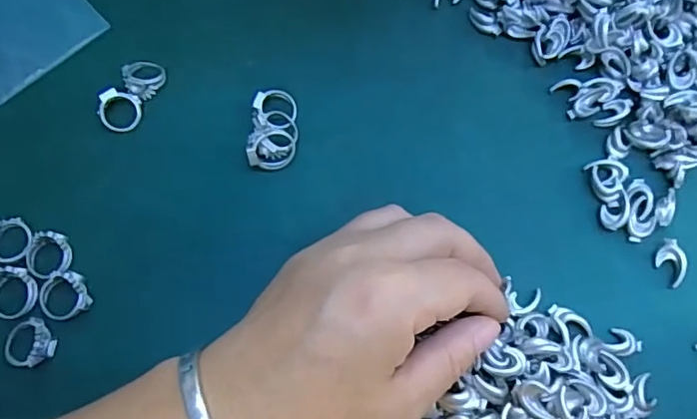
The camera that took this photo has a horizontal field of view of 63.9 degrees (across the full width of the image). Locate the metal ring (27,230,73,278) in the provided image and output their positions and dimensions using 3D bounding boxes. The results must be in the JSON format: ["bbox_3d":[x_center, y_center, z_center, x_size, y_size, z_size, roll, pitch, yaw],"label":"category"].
[{"bbox_3d":[-0.144,0.020,0.266,0.021,0.007,0.022,-1,72,2],"label":"metal ring"}]

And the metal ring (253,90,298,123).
[{"bbox_3d":[-0.037,-0.052,0.286,0.023,0.005,0.022,0,69,-26],"label":"metal ring"}]

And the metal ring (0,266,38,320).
[{"bbox_3d":[-0.158,0.039,0.260,0.022,0.009,0.023,-1,72,2],"label":"metal ring"}]

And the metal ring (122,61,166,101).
[{"bbox_3d":[-0.109,-0.070,0.295,0.021,0.007,0.022,-1,72,2],"label":"metal ring"}]

